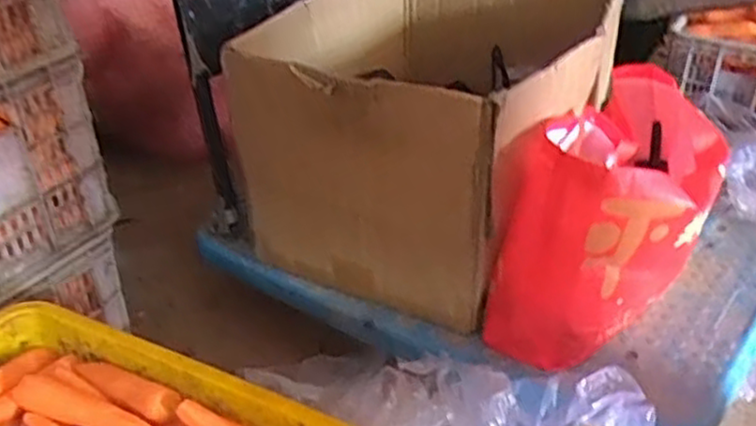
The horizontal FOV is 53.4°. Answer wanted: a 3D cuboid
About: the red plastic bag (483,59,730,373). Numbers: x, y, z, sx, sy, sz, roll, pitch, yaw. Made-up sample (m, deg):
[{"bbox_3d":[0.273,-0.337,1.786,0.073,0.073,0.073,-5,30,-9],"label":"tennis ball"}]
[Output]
[{"bbox_3d":[0.340,-0.018,1.046,0.228,0.281,0.455,16,35,26],"label":"red plastic bag"}]

